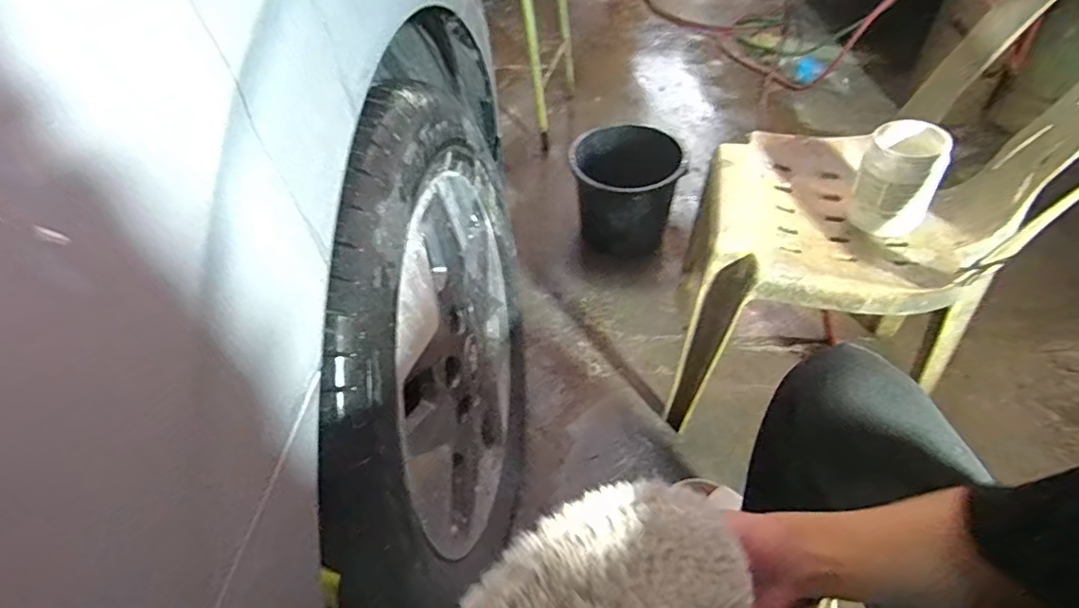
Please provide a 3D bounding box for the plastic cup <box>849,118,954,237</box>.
[{"bbox_3d":[0.507,-0.179,0.791,0.098,0.139,0.082,24,54,24],"label":"plastic cup"}]

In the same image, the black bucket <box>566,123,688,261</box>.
[{"bbox_3d":[0.206,-0.270,1.345,0.244,0.244,0.235,-3,47,3],"label":"black bucket"}]

